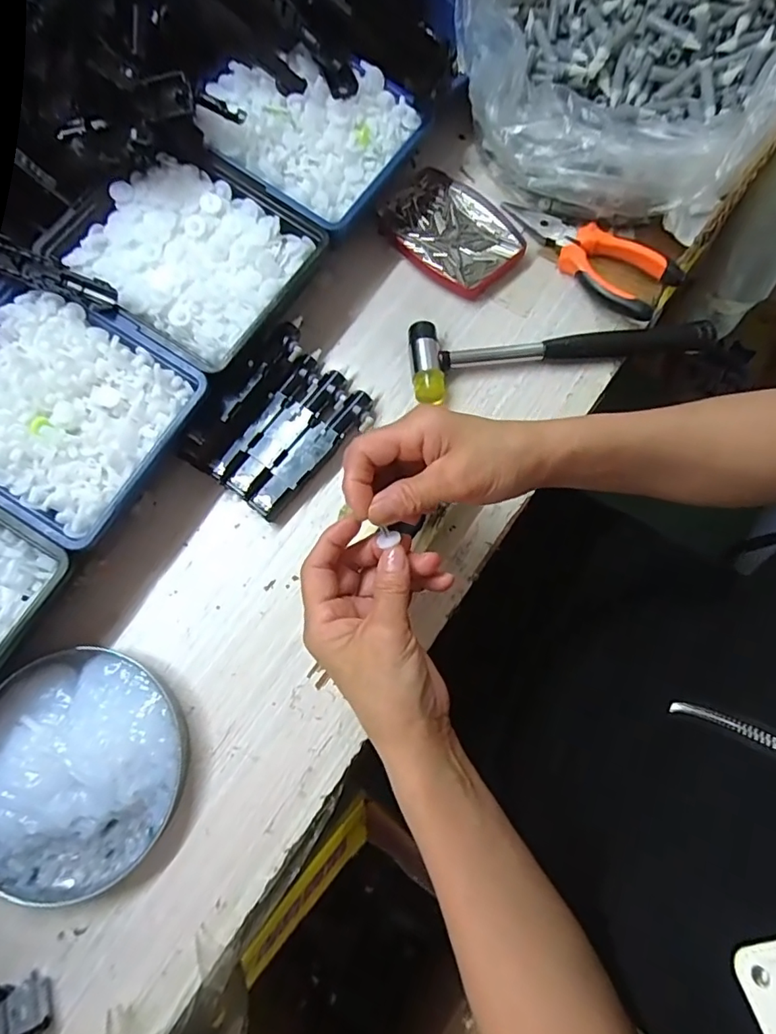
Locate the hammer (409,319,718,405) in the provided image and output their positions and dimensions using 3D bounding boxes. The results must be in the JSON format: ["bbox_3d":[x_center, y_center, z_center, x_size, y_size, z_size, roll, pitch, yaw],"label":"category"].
[{"bbox_3d":[0.133,-0.135,0.403,0.230,0.021,0.060,-9,74,0],"label":"hammer"}]

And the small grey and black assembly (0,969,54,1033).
[{"bbox_3d":[-0.216,0.289,0.297,0.036,0.018,0.032,-16,74,-3],"label":"small grey and black assembly"}]

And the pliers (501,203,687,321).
[{"bbox_3d":[0.160,-0.219,0.418,0.050,0.028,0.151,-43,77,-10],"label":"pliers"}]

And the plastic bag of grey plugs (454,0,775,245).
[{"bbox_3d":[0.178,-0.369,0.390,0.269,0.109,0.223,26,76,9],"label":"plastic bag of grey plugs"}]

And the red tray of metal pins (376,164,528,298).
[{"bbox_3d":[0.052,-0.240,0.437,0.117,0.014,0.085,40,79,12],"label":"red tray of metal pins"}]

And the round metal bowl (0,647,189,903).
[{"bbox_3d":[-0.205,0.160,0.327,0.147,0.026,0.139,-1,74,2],"label":"round metal bowl"}]

